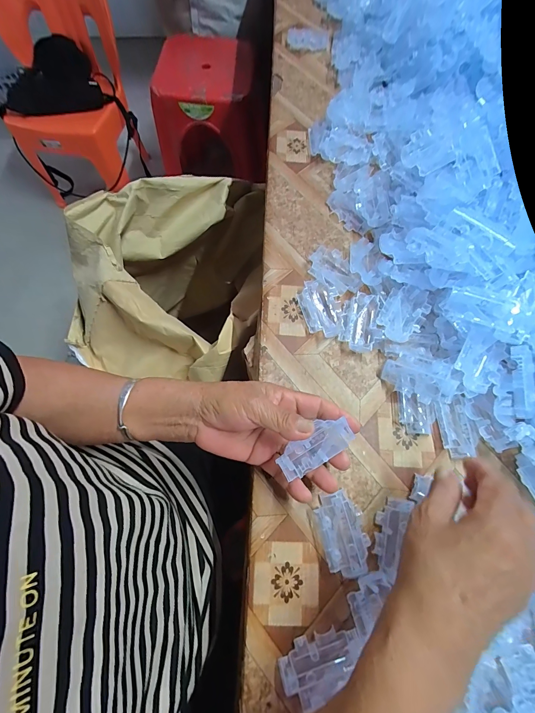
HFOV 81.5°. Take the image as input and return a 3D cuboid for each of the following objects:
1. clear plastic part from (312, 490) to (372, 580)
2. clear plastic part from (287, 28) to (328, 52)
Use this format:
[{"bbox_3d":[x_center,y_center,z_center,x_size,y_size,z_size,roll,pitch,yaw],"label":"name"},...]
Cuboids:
[{"bbox_3d":[0.069,0.159,0.281,0.042,0.015,0.067,-13,72,-5],"label":"clear plastic part"},{"bbox_3d":[0.071,-0.564,0.551,0.074,0.006,0.059,9,71,2],"label":"clear plastic part"}]

